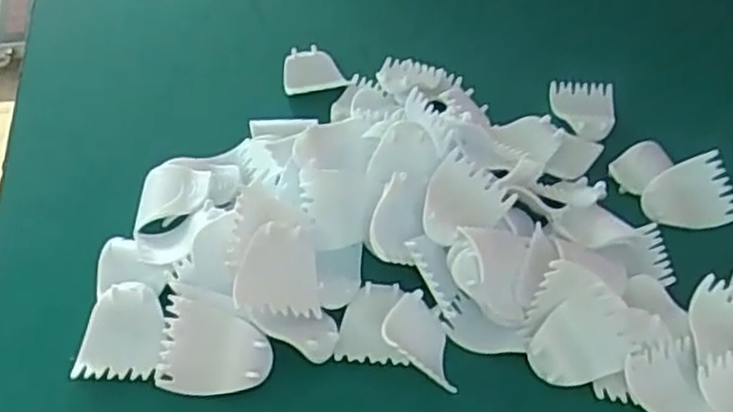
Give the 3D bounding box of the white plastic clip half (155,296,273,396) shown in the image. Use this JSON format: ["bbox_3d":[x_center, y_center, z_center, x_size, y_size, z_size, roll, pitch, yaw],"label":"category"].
[{"bbox_3d":[-0.066,0.062,0.328,0.047,0.005,0.043,5,73,-5],"label":"white plastic clip half"}]

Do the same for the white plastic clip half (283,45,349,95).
[{"bbox_3d":[-0.038,-0.090,0.485,0.038,0.009,0.046,-12,47,-12],"label":"white plastic clip half"}]

